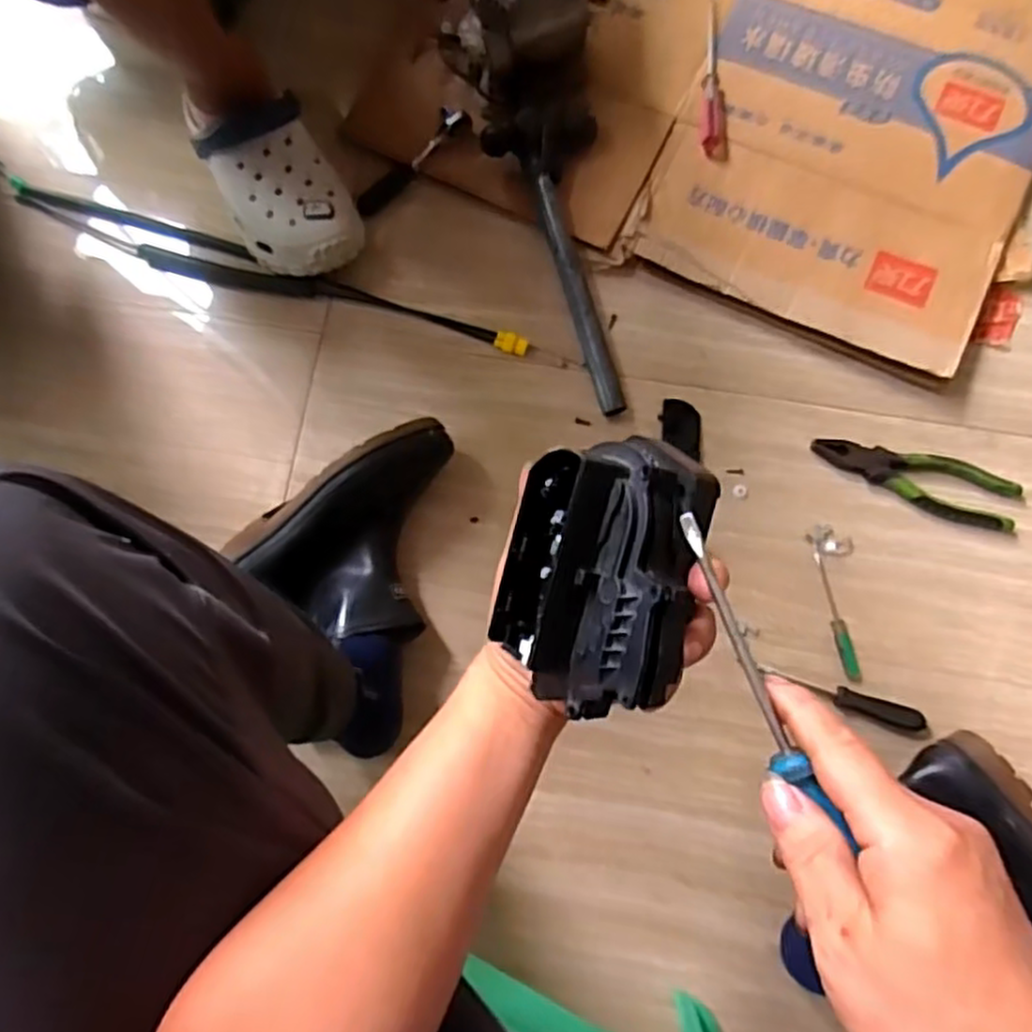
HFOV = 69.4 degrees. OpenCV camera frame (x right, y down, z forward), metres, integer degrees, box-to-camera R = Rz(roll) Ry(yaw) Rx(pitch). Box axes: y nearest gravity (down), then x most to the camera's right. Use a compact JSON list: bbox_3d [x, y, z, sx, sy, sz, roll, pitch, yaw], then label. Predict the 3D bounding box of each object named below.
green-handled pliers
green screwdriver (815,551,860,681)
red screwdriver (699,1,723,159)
[{"bbox_3d":[0.396,-0.038,0.740,0.200,0.017,0.055,21,82,5],"label":"green-handled pliers"},{"bbox_3d":[0.311,0.096,0.724,0.017,0.011,0.124,-10,80,0],"label":"green screwdriver"},{"bbox_3d":[0.213,-0.481,0.810,0.023,0.015,0.195,3,81,2],"label":"red screwdriver"}]

